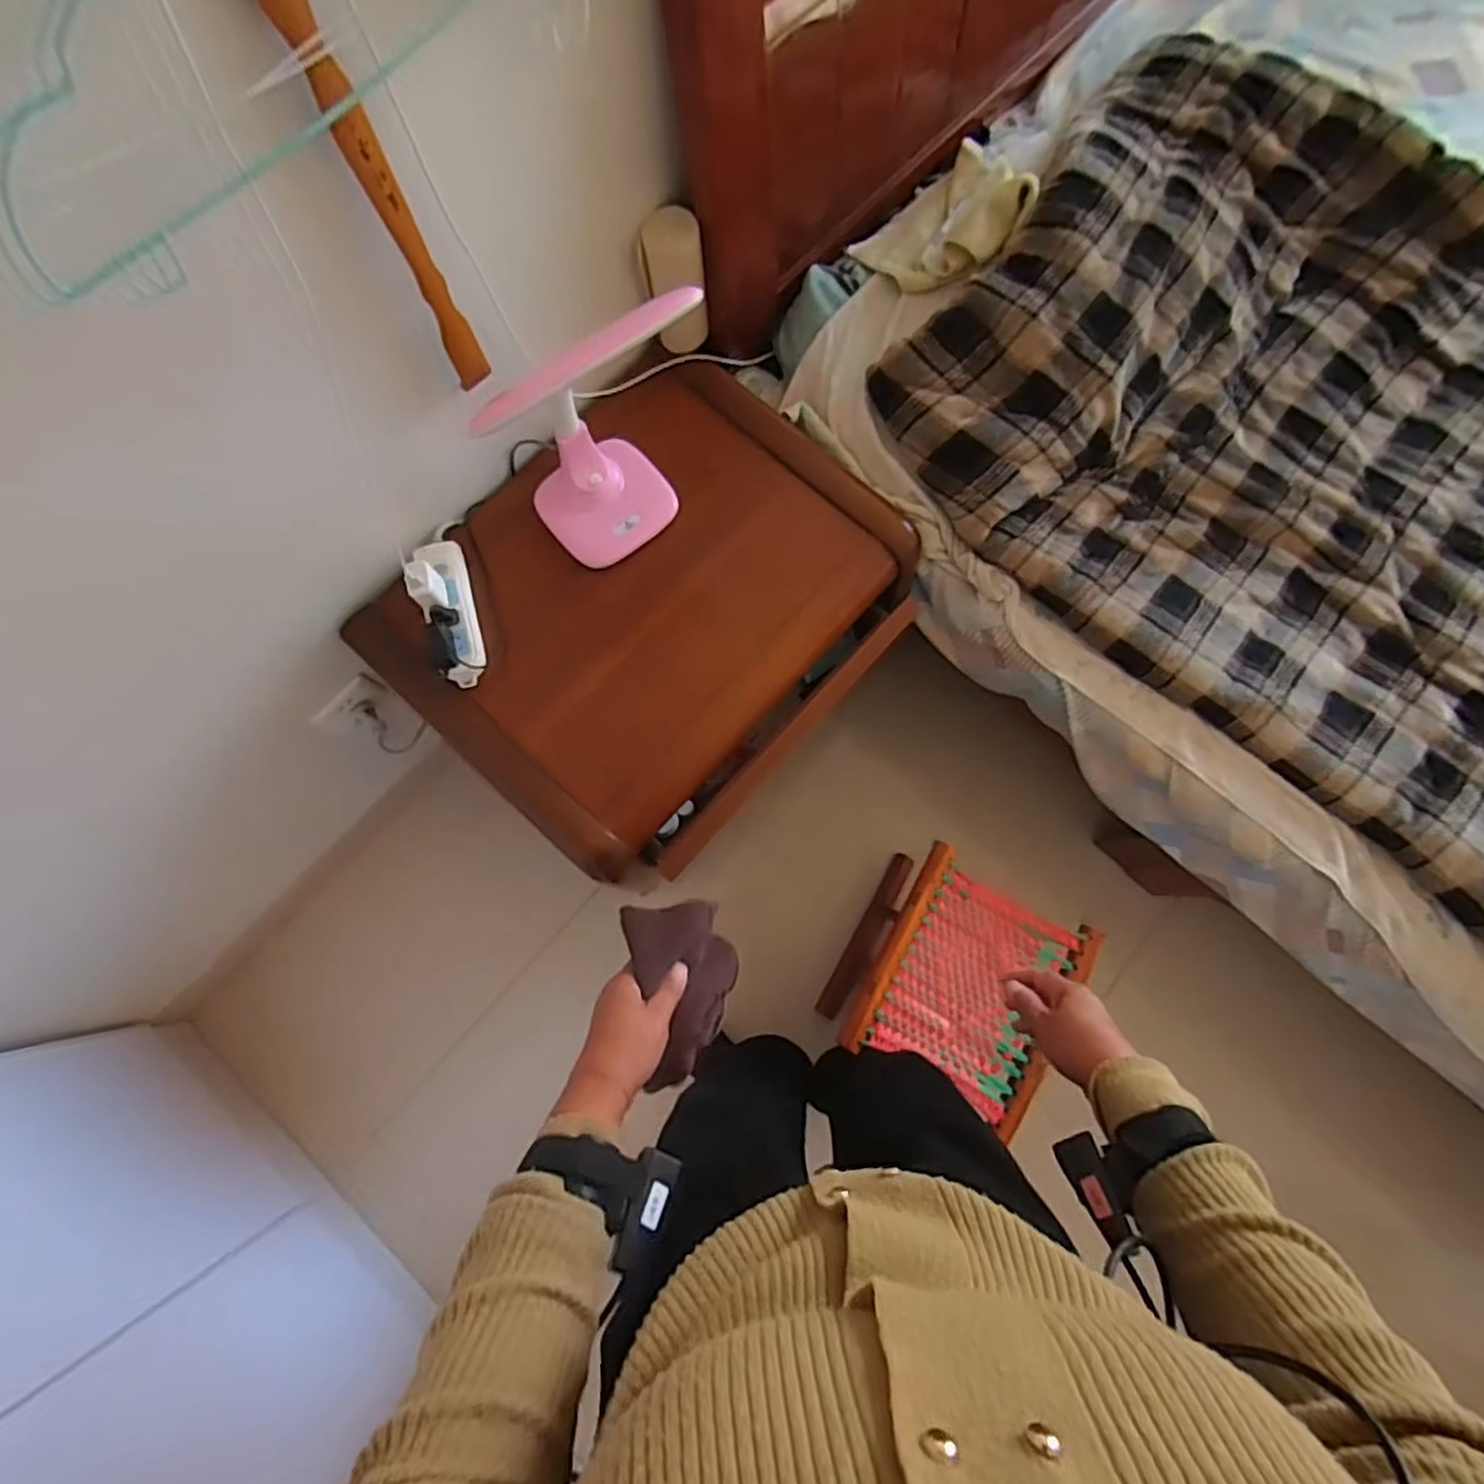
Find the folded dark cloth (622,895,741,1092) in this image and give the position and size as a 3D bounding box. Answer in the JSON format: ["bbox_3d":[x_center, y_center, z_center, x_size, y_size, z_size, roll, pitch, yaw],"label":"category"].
[{"bbox_3d":[-0.044,0.201,0.594,0.022,0.119,0.135,-8,80,37],"label":"folded dark cloth"}]

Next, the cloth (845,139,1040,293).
[{"bbox_3d":[0.251,-0.663,0.918,0.211,0.050,0.174,-28,64,17],"label":"cloth"}]

